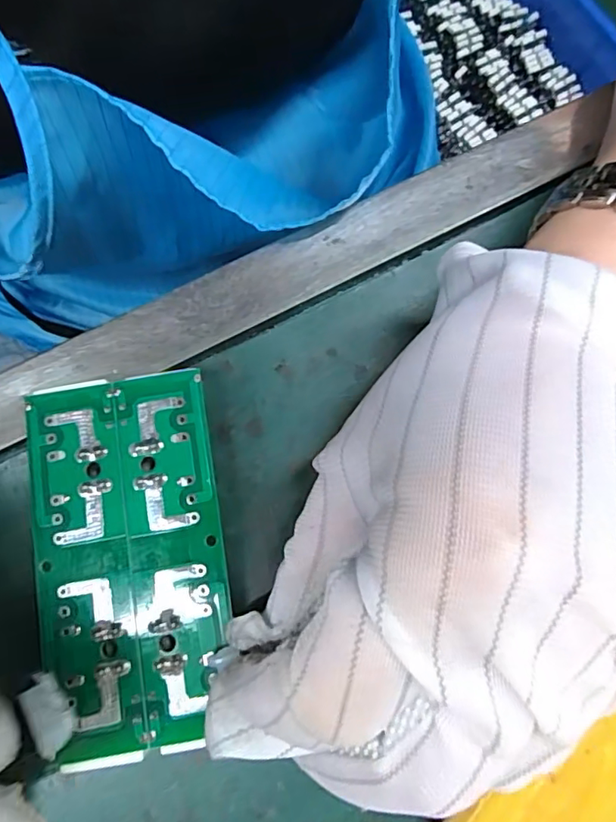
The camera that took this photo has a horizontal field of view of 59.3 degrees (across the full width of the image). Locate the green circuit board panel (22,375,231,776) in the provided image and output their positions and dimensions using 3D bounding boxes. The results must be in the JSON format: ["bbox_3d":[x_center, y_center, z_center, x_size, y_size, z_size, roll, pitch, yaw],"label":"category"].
[{"bbox_3d":[-0.052,0.042,0.156,0.052,0.004,0.104,-7,79,-2],"label":"green circuit board panel"}]

